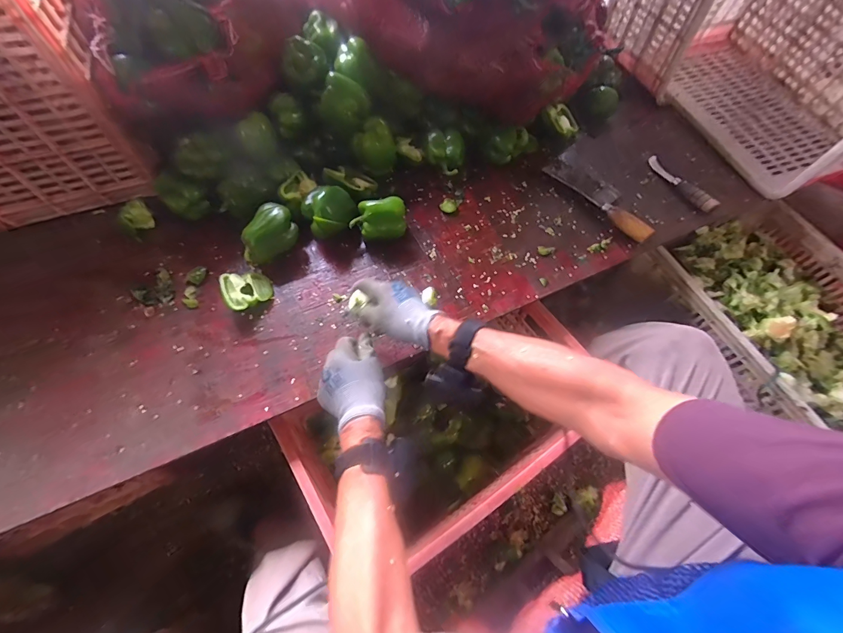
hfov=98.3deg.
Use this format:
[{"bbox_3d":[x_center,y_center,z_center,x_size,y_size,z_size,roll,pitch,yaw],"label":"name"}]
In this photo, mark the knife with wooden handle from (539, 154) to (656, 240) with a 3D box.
[{"bbox_3d":[0.347,-0.241,0.701,0.071,0.029,0.250,-29,67,-16],"label":"knife with wooden handle"}]

